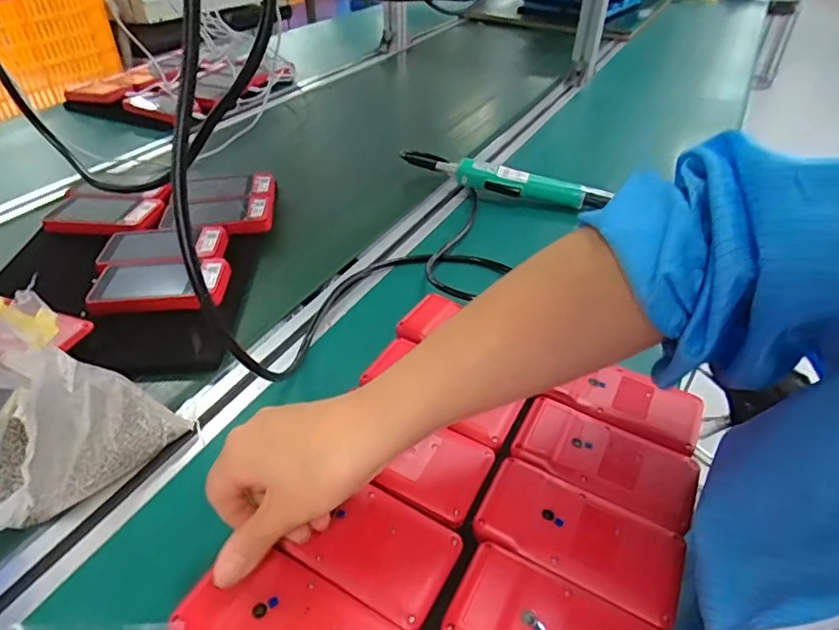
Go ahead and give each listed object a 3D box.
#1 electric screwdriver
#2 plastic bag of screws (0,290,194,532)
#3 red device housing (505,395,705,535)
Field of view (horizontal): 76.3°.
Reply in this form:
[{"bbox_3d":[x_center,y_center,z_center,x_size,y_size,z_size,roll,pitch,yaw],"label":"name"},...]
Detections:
[{"bbox_3d":[0.107,-0.175,0.702,0.280,0.045,0.050,15,42,17],"label":"electric screwdriver"},{"bbox_3d":[-0.242,0.061,0.330,0.109,0.131,0.157,11,41,12],"label":"plastic bag of screws"},{"bbox_3d":[0.128,0.096,0.366,0.115,0.014,0.061,20,43,21],"label":"red device housing"}]

